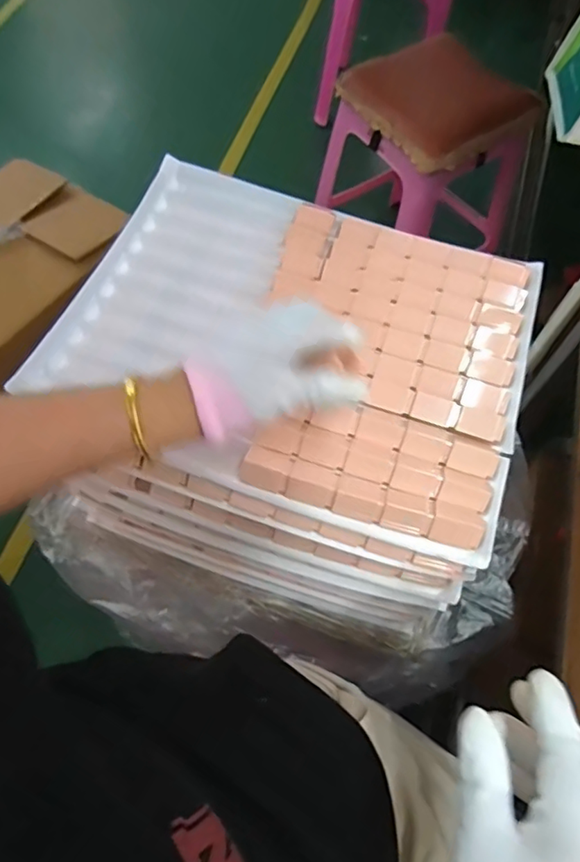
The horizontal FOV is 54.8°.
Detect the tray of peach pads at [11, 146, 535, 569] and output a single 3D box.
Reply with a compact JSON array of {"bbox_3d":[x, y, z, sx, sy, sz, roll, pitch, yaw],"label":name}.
[{"bbox_3d":[0.005,-0.084,0.497,0.387,0.040,0.300,17,64,7],"label":"tray of peach pads"}]

